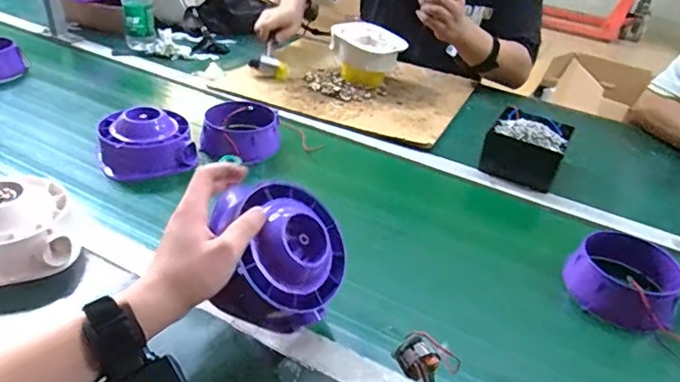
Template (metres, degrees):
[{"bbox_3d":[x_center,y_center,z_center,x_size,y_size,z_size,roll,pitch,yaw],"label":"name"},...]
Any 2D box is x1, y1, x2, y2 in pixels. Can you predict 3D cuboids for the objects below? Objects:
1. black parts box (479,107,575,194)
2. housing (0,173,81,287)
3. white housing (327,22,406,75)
[{"bbox_3d":[0.301,-0.068,0.843,0.117,0.078,0.127,21,36,21],"label":"black parts box"},{"bbox_3d":[-0.366,0.037,0.566,0.130,0.073,0.130,-19,41,-34],"label":"housing"},{"bbox_3d":[0.058,-0.304,1.082,0.149,0.064,0.148,9,34,2],"label":"white housing"}]

